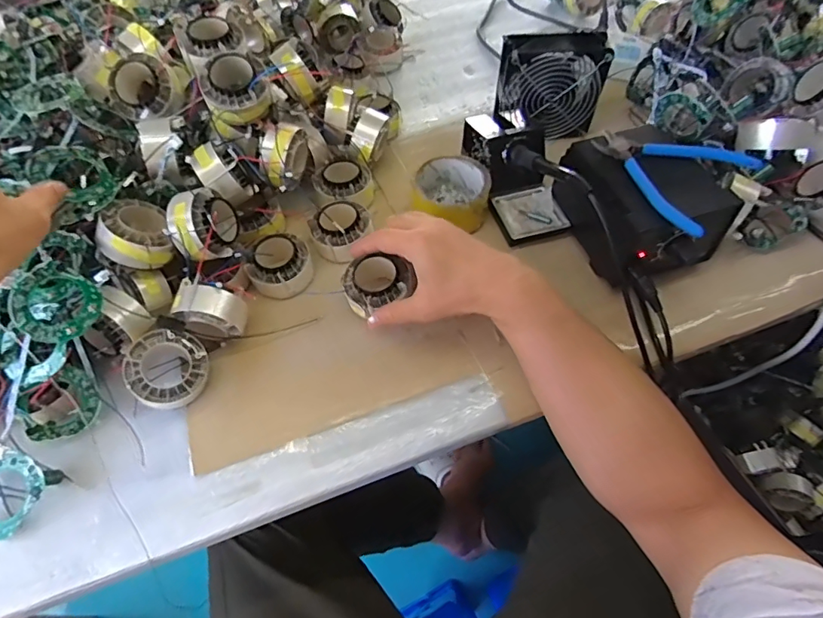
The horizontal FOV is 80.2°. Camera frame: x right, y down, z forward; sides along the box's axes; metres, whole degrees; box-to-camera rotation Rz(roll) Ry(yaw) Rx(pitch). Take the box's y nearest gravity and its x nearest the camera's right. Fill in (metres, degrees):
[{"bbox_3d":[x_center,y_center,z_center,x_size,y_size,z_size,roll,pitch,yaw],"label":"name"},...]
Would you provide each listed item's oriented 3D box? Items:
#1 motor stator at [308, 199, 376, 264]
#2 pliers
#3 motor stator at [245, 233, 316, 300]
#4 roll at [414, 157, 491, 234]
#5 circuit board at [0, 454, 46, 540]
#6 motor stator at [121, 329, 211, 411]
[{"bbox_3d":[-0.077,-0.086,0.537,0.055,0.041,0.059,-1,57,2],"label":"motor stator"},{"bbox_3d":[0.258,-0.140,0.471,0.119,0.016,0.148,-27,60,-14],"label":"pliers"},{"bbox_3d":[-0.137,-0.046,0.509,0.064,0.030,0.060,-14,57,-6],"label":"motor stator"},{"bbox_3d":[0.044,-0.129,0.556,0.084,0.046,0.091,-1,57,2],"label":"roll"},{"bbox_3d":[-0.337,0.150,0.400,0.061,0.014,0.061,25,78,11],"label":"circuit board"},{"bbox_3d":[-0.219,0.053,0.439,0.066,0.027,0.070,6,73,-20],"label":"motor stator"}]

